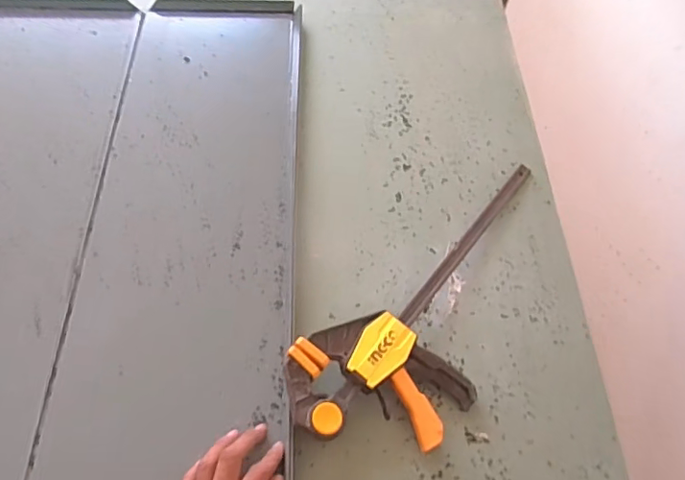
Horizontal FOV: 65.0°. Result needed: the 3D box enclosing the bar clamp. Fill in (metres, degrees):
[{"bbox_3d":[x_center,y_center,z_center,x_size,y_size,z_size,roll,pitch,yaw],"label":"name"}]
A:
[{"bbox_3d":[0.127,0.065,0.608,0.163,0.049,0.422,40,65,21],"label":"bar clamp"}]

